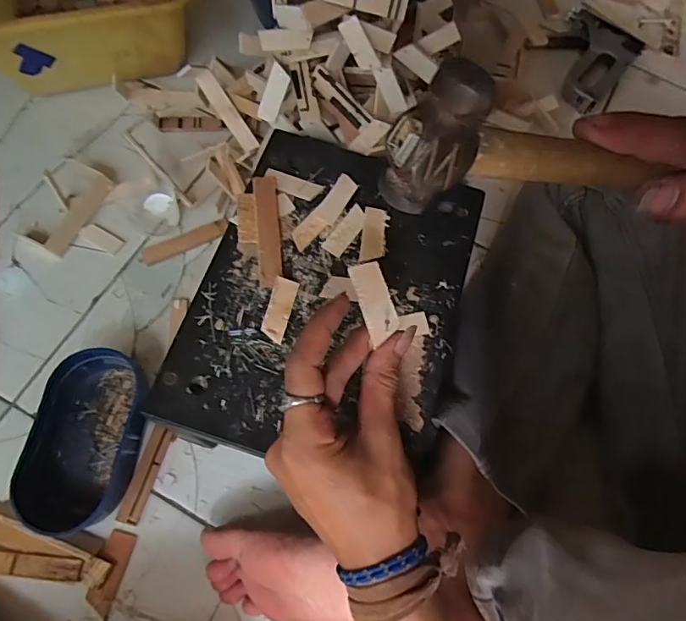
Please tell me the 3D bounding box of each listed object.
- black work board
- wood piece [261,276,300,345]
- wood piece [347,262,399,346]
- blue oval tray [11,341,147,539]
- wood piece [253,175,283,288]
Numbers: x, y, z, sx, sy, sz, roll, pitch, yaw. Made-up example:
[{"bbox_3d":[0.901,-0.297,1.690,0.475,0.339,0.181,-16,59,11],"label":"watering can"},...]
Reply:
[{"bbox_3d":[-0.007,-0.019,0.399,0.202,0.019,0.272,16,67,4],"label":"black work board"},{"bbox_3d":[-0.049,-0.002,0.388,0.019,0.004,0.049,20,74,-14],"label":"wood piece"},{"bbox_3d":[0.019,-0.006,0.295,0.019,0.005,0.048,-14,72,-8],"label":"wood piece"},{"bbox_3d":[-0.232,0.116,0.453,0.106,0.038,0.157,10,67,0],"label":"blue oval tray"},{"bbox_3d":[-0.062,-0.067,0.414,0.020,0.008,0.099,1,70,-23],"label":"wood piece"}]

